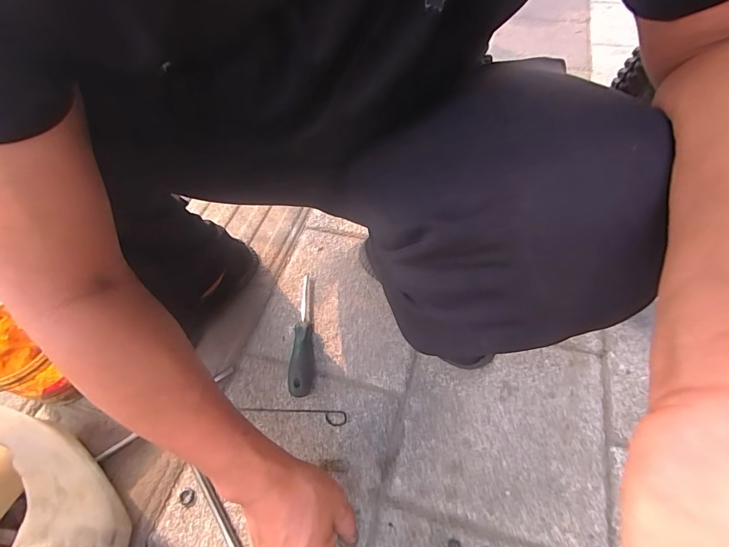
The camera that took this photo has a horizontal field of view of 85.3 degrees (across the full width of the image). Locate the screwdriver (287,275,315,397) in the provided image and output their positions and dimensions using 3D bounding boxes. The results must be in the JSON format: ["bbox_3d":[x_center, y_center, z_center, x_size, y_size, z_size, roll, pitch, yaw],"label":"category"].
[{"bbox_3d":[-0.093,0.084,0.594,0.031,0.030,0.203,-5,55,0],"label":"screwdriver"}]

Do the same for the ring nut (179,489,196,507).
[{"bbox_3d":[-0.217,0.275,0.484,0.020,0.004,0.018,21,59,17],"label":"ring nut"}]

